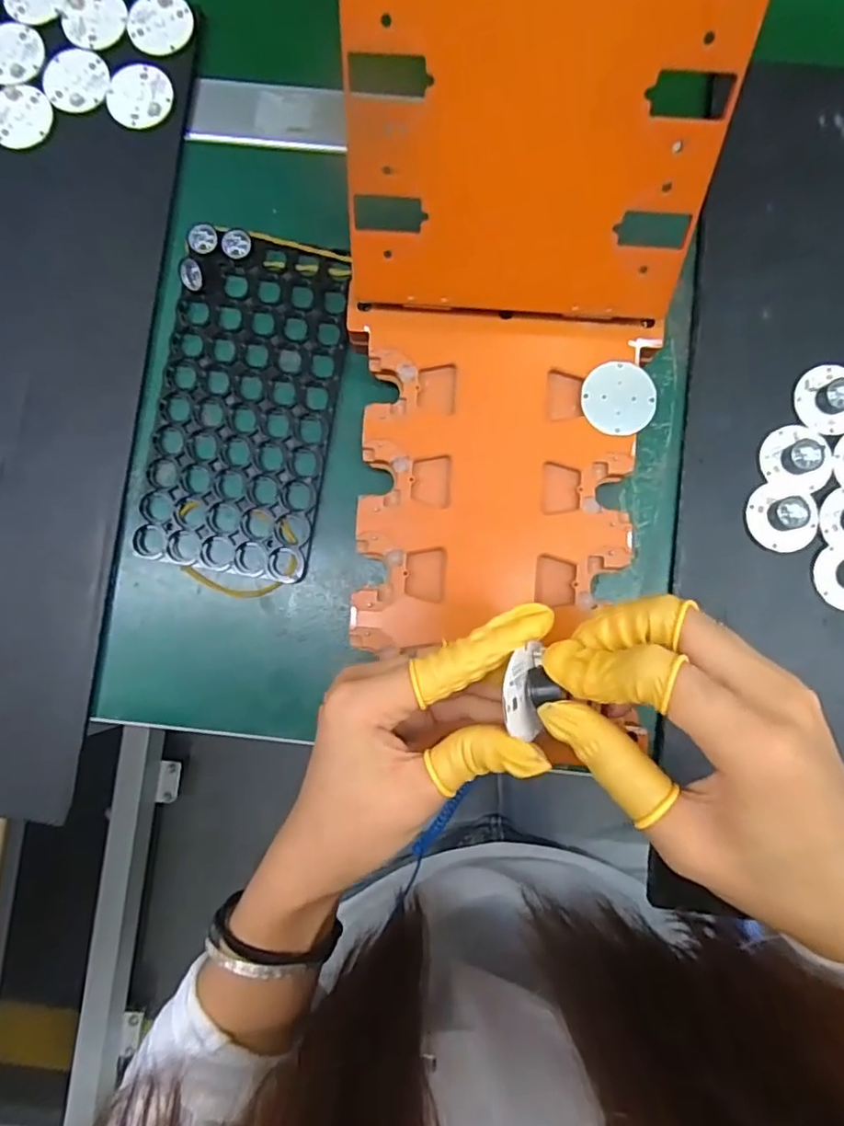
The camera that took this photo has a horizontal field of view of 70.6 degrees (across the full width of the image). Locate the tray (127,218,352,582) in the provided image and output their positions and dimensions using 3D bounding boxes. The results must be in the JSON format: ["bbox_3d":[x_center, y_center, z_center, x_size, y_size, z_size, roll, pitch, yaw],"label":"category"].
[{"bbox_3d":[-0.101,-0.092,0.343,0.100,0.013,0.192,10,86,1],"label":"tray"}]

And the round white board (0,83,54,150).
[{"bbox_3d":[-0.243,-0.270,0.358,0.038,0.004,0.041,0,86,1],"label":"round white board"}]

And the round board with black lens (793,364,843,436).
[{"bbox_3d":[0.234,-0.094,0.336,0.037,0.014,0.039,0,86,1],"label":"round board with black lens"}]

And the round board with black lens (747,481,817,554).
[{"bbox_3d":[0.202,-0.025,0.331,0.038,0.011,0.036,0,86,1],"label":"round board with black lens"}]

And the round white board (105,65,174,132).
[{"bbox_3d":[-0.171,-0.281,0.358,0.038,0.004,0.039,0,86,1],"label":"round white board"}]

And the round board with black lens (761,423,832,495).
[{"bbox_3d":[0.213,-0.060,0.332,0.039,0.011,0.034,16,86,2],"label":"round board with black lens"}]

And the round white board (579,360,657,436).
[{"bbox_3d":[0.105,-0.088,0.318,0.038,0.004,0.039,0,87,2],"label":"round white board"}]

